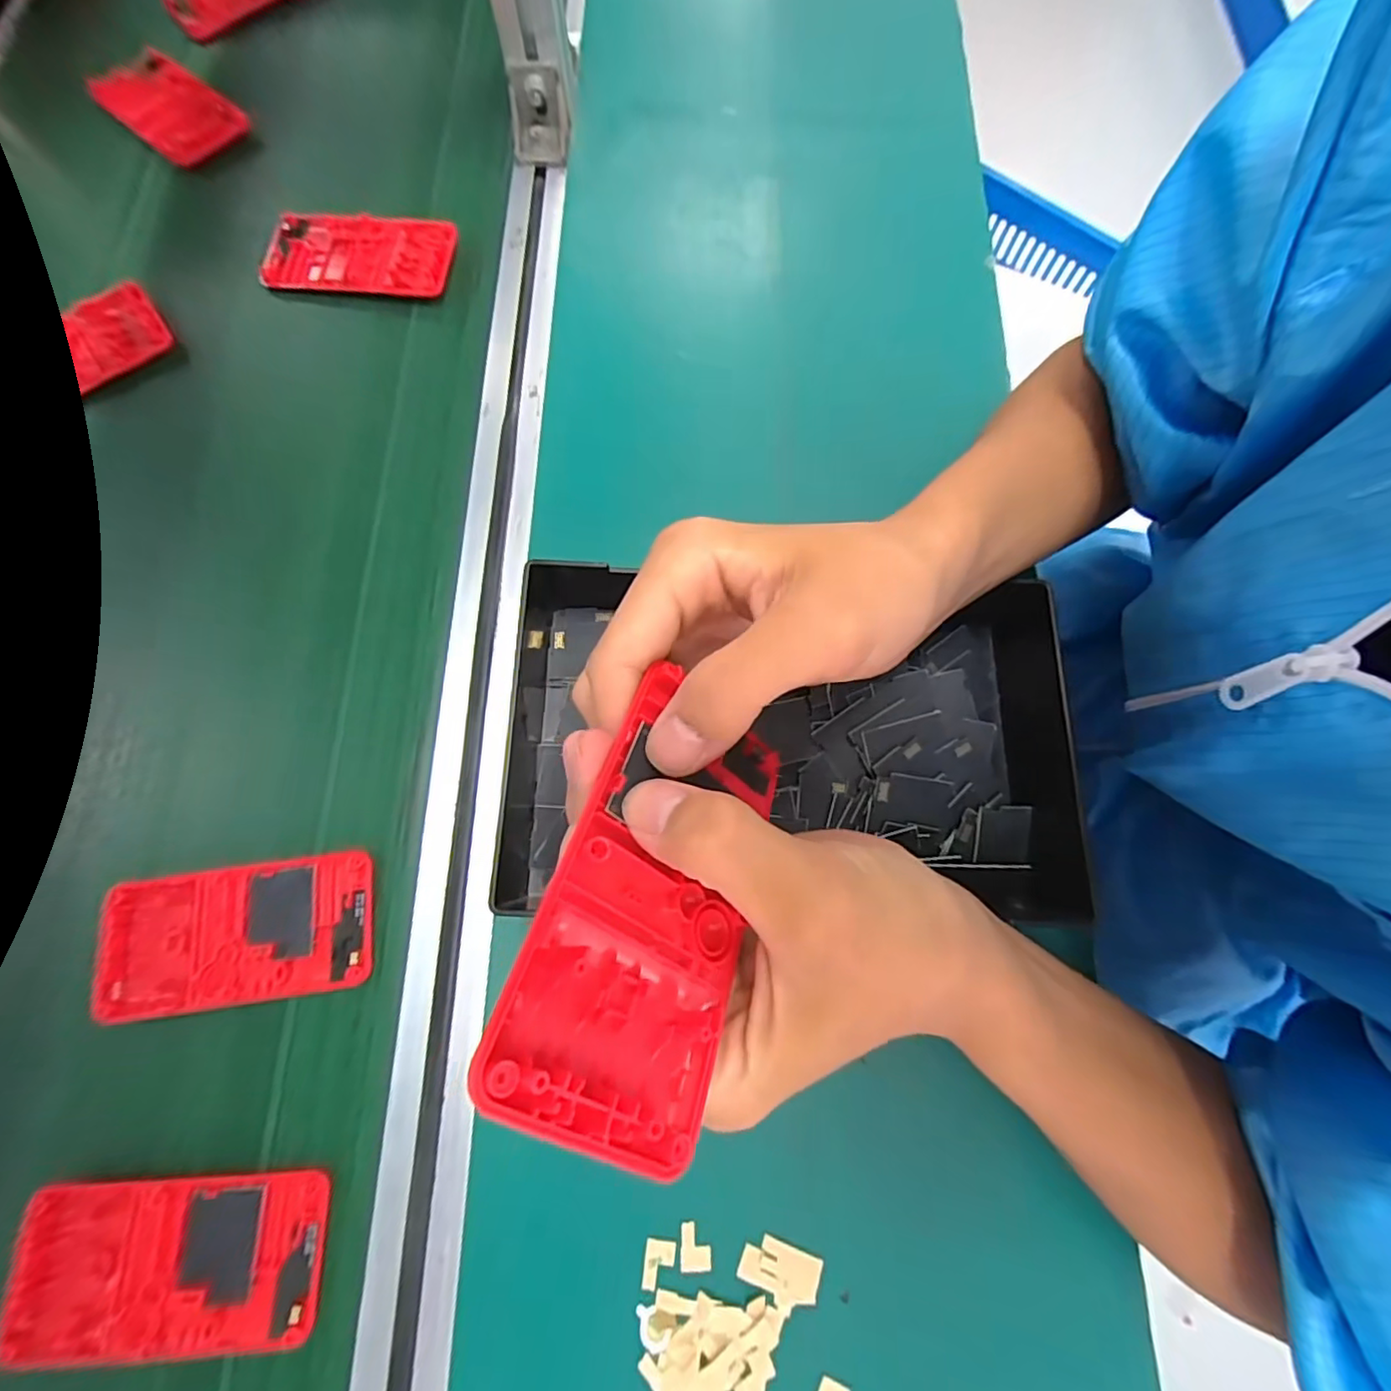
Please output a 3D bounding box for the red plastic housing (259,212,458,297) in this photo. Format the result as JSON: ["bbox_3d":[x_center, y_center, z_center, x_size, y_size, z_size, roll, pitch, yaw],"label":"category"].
[{"bbox_3d":[-0.223,-0.293,0.396,0.123,0.009,0.060,4,74,1],"label":"red plastic housing"}]

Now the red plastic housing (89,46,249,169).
[{"bbox_3d":[-0.378,-0.424,0.426,0.126,0.014,0.061,41,78,10],"label":"red plastic housing"}]

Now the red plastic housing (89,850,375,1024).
[{"bbox_3d":[-0.219,0.114,0.286,0.121,0.012,0.061,-7,74,-2],"label":"red plastic housing"}]

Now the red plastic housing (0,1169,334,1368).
[{"bbox_3d":[-0.220,0.239,0.249,0.119,0.011,0.062,-1,74,-1],"label":"red plastic housing"}]

